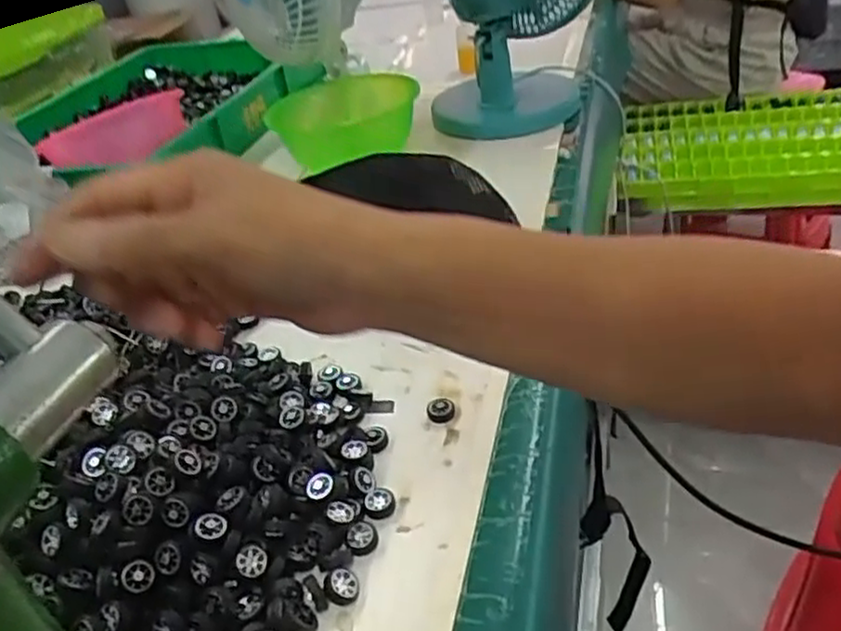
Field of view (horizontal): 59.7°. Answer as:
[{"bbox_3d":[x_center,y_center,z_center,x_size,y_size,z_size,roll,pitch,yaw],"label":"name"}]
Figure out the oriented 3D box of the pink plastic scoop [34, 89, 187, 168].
[{"bbox_3d":[-0.387,-0.227,0.927,0.184,0.070,0.029,-19,36,5],"label":"pink plastic scoop"}]

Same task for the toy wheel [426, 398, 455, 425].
[{"bbox_3d":[0.014,0.066,0.520,0.020,0.008,0.019,-8,34,5],"label":"toy wheel"}]

